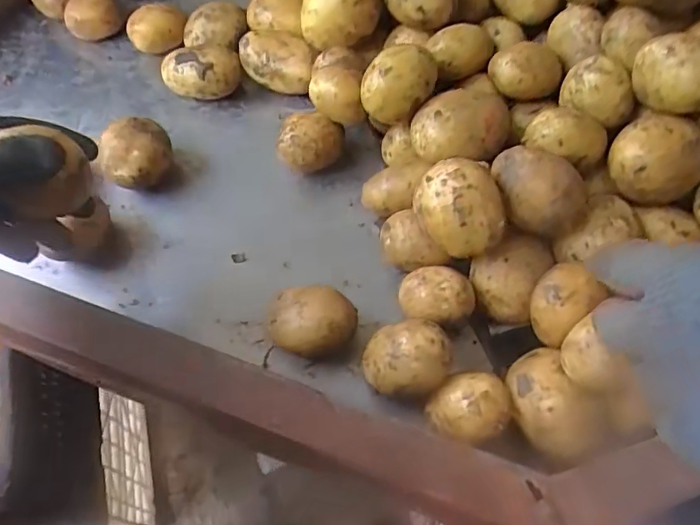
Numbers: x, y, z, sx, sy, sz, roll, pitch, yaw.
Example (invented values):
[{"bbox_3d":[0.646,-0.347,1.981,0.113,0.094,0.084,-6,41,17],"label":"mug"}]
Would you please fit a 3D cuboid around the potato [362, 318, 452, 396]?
[{"bbox_3d":[0.036,0.060,0.354,0.055,0.036,0.043,0,60,0],"label":"potato"}]

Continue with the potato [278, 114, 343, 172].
[{"bbox_3d":[-0.034,-0.103,0.470,0.053,0.043,0.038,10,60,6],"label":"potato"}]

